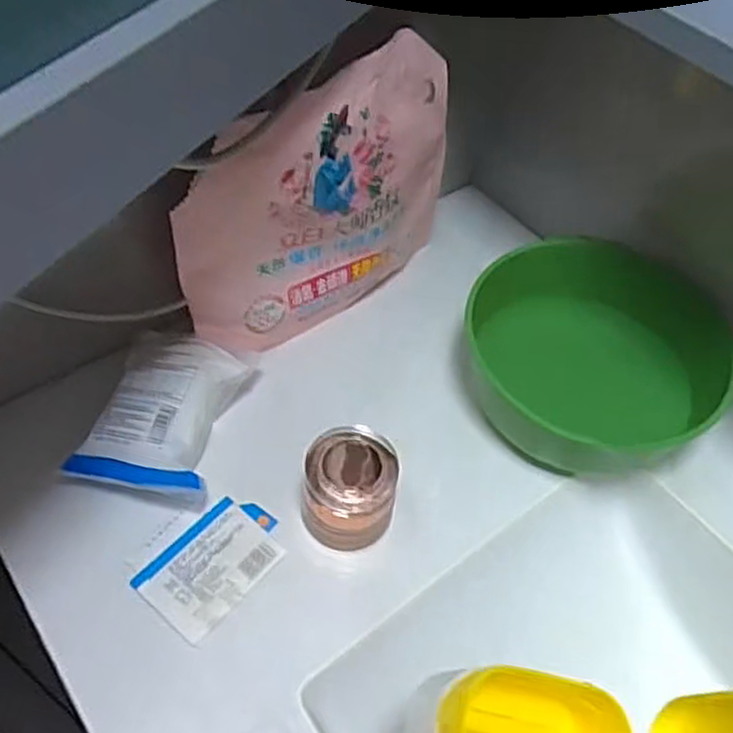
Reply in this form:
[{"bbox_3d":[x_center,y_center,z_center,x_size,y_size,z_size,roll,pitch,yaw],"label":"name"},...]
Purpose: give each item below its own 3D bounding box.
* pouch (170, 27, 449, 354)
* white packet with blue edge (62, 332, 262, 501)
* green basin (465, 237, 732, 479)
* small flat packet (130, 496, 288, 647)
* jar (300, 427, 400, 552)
[{"bbox_3d":[-0.026,-0.121,0.561,0.251,0.207,0.048,-35,62,-27],"label":"pouch"},{"bbox_3d":[-0.143,0.028,0.529,0.094,0.050,0.132,13,52,6],"label":"white packet with blue edge"},{"bbox_3d":[0.176,-0.010,0.565,0.188,0.083,0.173,2,52,-3],"label":"green basin"},{"bbox_3d":[-0.101,0.131,0.496,0.061,0.006,0.094,35,57,21],"label":"small flat packet"},{"bbox_3d":[-0.011,0.083,0.497,0.061,0.067,0.057,2,52,-3],"label":"jar"}]

